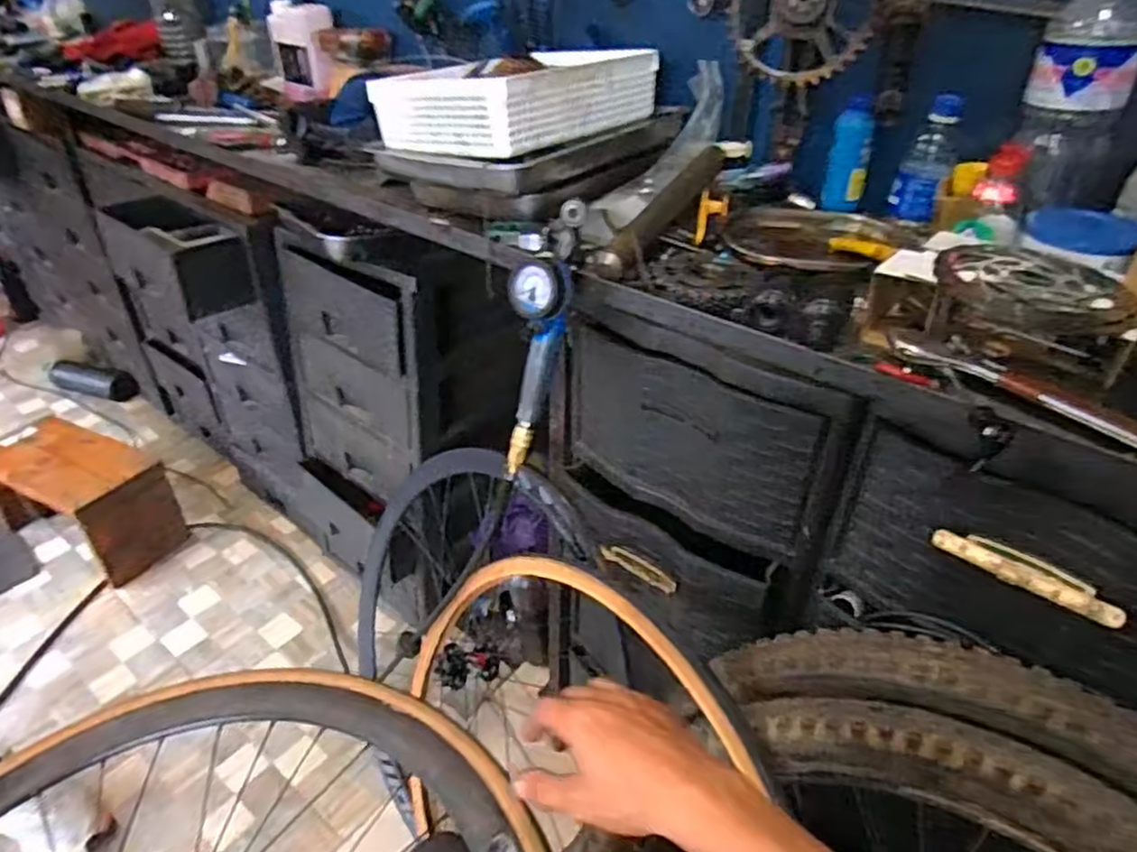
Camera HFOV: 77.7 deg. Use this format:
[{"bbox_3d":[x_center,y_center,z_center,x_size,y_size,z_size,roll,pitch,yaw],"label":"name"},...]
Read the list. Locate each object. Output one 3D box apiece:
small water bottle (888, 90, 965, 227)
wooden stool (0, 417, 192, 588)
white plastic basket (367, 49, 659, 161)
[{"bbox_3d":[0.422,-0.307,0.833,0.058,0.137,0.049,16,38,19],"label":"small water bottle"},{"bbox_3d":[-1.106,0.154,1.600,0.420,0.223,0.193,16,38,19],"label":"wooden stool"},{"bbox_3d":[-0.065,-0.441,0.941,0.224,0.090,0.313,27,43,30],"label":"white plastic basket"}]

